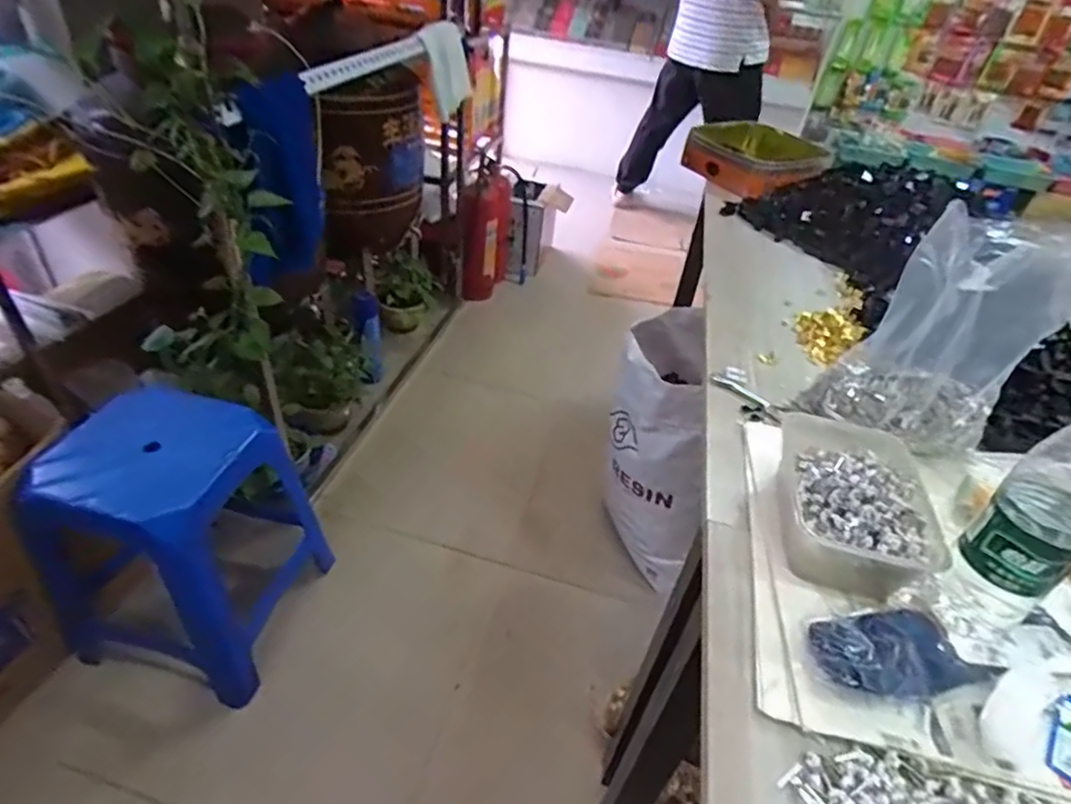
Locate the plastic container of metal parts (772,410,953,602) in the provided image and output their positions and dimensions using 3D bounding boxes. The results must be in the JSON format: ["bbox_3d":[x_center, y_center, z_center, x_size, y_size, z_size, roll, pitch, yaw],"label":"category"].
[{"bbox_3d":[0.281,0.083,0.532,0.112,0.059,0.168,14,39,7],"label":"plastic container of metal parts"}]

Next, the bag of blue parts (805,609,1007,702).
[{"bbox_3d":[0.268,0.182,0.440,0.144,0.028,0.066,-5,41,-15],"label":"bag of blue parts"}]

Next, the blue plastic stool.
[{"bbox_3d":[-0.617,0.238,1.053,0.318,0.416,0.309,13,39,7],"label":"blue plastic stool"}]

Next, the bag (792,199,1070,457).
[{"bbox_3d":[0.392,-0.059,0.581,0.148,0.227,0.093,1,39,-8],"label":"bag"}]

